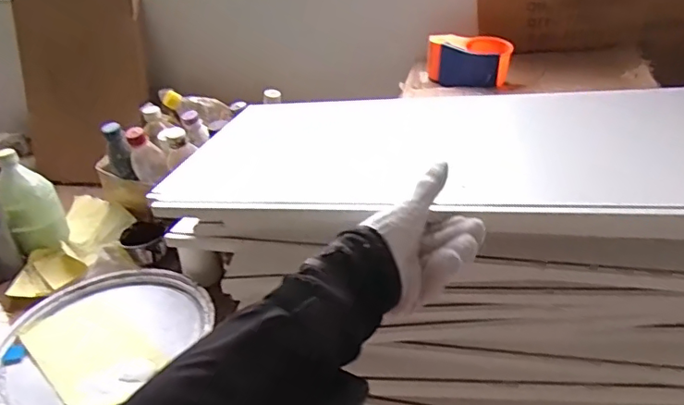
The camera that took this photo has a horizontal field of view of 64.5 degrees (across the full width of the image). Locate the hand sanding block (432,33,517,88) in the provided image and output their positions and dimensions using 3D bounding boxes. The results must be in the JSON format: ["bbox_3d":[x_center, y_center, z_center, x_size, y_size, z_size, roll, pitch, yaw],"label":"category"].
[{"bbox_3d":[0.209,-0.236,0.902,0.133,0.076,0.051,4,30,20],"label":"hand sanding block"}]

